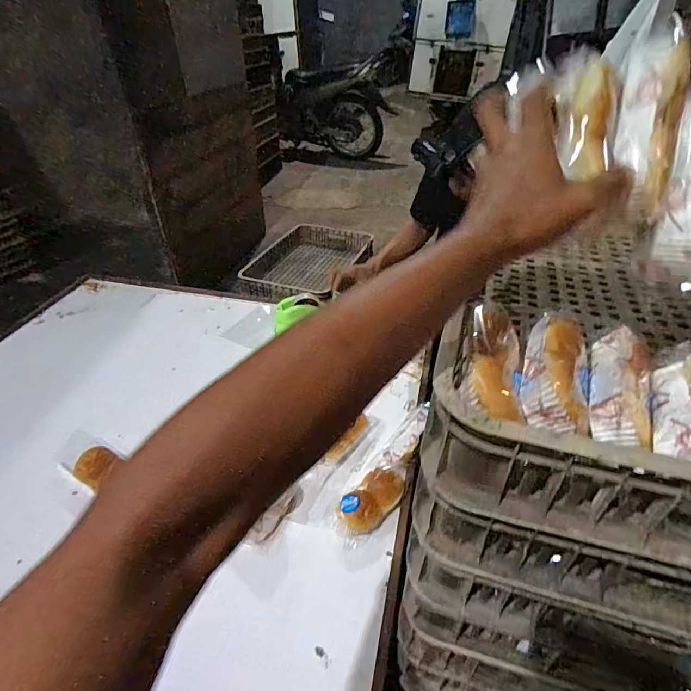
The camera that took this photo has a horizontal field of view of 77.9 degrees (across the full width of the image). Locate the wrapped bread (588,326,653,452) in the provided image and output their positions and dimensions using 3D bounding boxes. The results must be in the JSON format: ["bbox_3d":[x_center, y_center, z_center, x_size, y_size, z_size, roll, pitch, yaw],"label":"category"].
[{"bbox_3d":[0.227,0.026,0.349,0.042,0.032,0.131,18,42,22],"label":"wrapped bread"}]

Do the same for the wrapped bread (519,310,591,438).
[{"bbox_3d":[0.179,0.015,0.360,0.056,0.035,0.124,14,40,18],"label":"wrapped bread"}]

